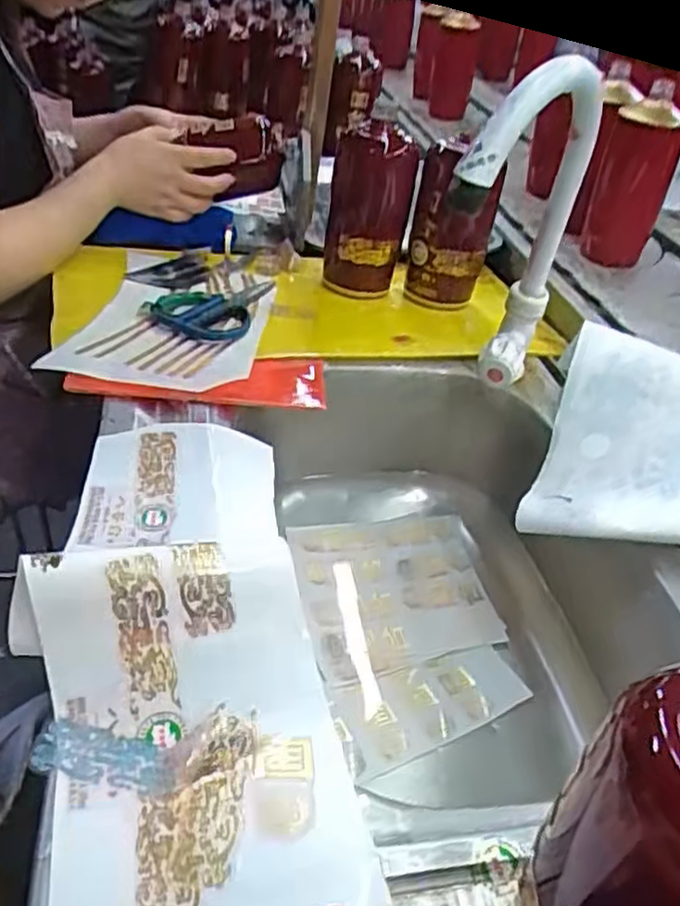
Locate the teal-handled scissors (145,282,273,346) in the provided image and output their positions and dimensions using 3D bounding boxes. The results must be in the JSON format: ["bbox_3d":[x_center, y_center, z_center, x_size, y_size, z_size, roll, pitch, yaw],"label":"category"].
[{"bbox_3d":[-0.129,-0.151,0.718,0.094,0.008,0.168,16,34,-1],"label":"teal-handled scissors"}]

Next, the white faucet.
[{"bbox_3d":[0.126,-0.148,0.550,0.045,0.271,0.200,24,41,22],"label":"white faucet"}]

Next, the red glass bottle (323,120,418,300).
[{"bbox_3d":[0.034,-0.266,0.791,0.093,0.163,0.101,6,37,0],"label":"red glass bottle"}]

